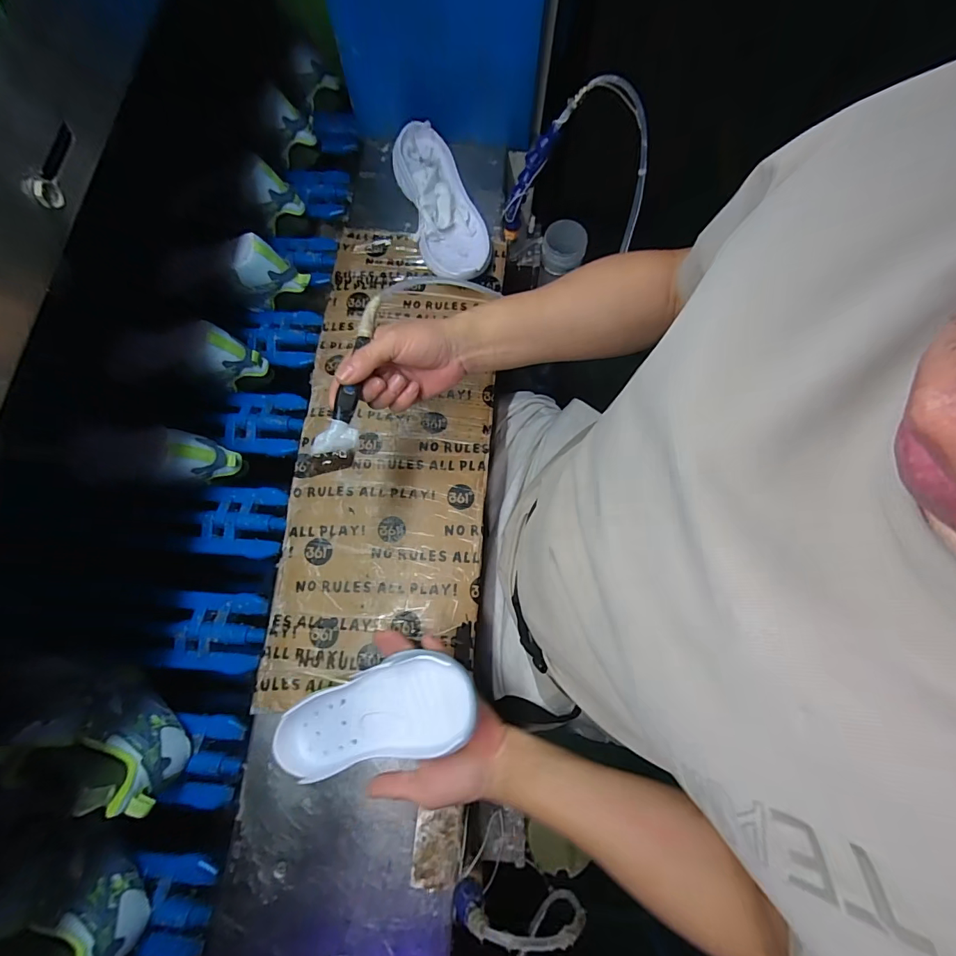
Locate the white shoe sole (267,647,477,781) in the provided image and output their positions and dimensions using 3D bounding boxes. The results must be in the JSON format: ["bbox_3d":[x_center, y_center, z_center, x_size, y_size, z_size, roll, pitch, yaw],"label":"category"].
[{"bbox_3d":[-0.104,0.232,0.419,0.224,0.039,0.083,-26,75,18],"label":"white shoe sole"}]

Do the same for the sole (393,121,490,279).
[{"bbox_3d":[-0.050,-0.399,0.641,0.102,0.051,0.272,-16,76,-8],"label":"sole"}]

